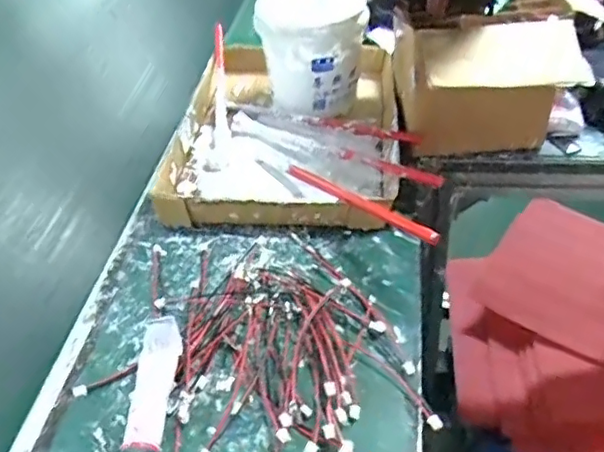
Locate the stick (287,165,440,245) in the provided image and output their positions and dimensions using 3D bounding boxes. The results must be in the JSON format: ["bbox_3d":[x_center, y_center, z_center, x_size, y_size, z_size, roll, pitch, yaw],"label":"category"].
[{"bbox_3d":[0.044,-0.024,0.521,0.010,0.015,0.208,-28,32,-22],"label":"stick"}]

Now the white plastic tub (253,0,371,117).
[{"bbox_3d":[0.011,-0.207,0.673,0.120,0.122,0.095,9,46,14],"label":"white plastic tub"}]

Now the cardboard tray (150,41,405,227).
[{"bbox_3d":[-0.014,-0.130,0.666,0.240,0.041,0.349,1,44,8],"label":"cardboard tray"}]

